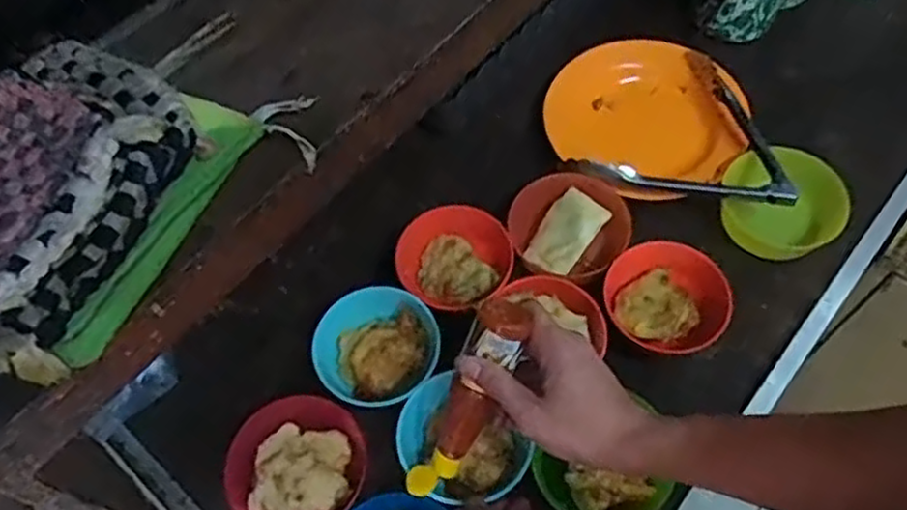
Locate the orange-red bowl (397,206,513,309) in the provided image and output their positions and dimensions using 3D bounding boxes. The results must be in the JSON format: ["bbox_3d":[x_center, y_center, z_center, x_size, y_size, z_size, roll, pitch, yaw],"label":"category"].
[{"bbox_3d":[0.001,0.003,0.709,0.113,0.050,0.095,28,67,18],"label":"orange-red bowl"}]

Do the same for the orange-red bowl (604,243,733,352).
[{"bbox_3d":[0.197,0.046,0.672,0.112,0.054,0.097,5,62,7],"label":"orange-red bowl"}]

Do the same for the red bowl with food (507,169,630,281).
[{"bbox_3d":[0.112,-0.020,0.729,0.117,0.062,0.111,-2,61,3],"label":"red bowl with food"}]

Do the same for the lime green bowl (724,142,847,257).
[{"bbox_3d":[0.326,-0.049,0.712,0.118,0.054,0.097,30,67,19],"label":"lime green bowl"}]

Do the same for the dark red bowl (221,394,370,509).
[{"bbox_3d":[-0.134,0.182,0.624,0.104,0.047,0.117,30,67,18],"label":"dark red bowl"}]

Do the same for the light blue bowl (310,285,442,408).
[{"bbox_3d":[-0.069,0.087,0.659,0.111,0.037,0.108,15,63,12],"label":"light blue bowl"}]

